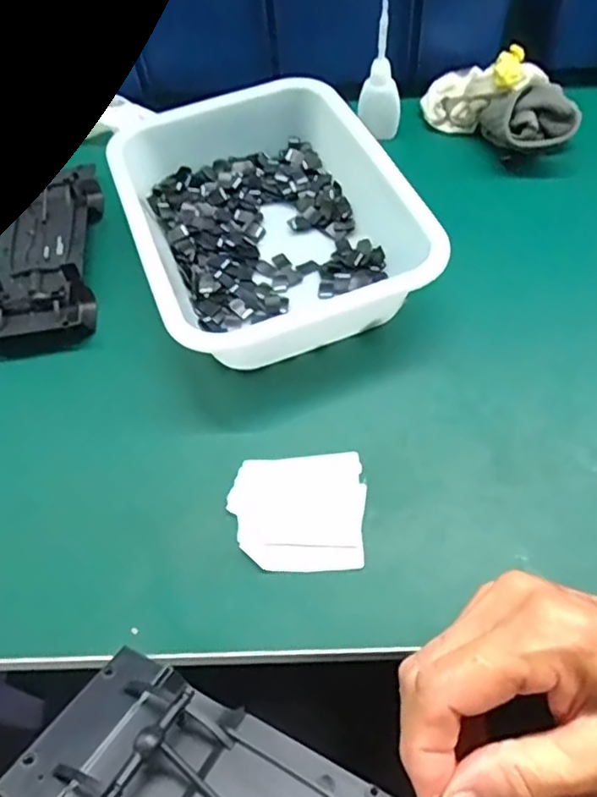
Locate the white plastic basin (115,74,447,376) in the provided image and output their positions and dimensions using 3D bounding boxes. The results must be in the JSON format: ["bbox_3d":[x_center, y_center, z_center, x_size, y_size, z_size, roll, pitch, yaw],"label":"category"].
[{"bbox_3d":[-0.025,-0.133,0.464,0.185,0.059,0.247,-19,57,-9],"label":"white plastic basin"}]

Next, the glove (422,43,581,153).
[{"bbox_3d":[0.174,-0.256,0.531,0.075,0.066,0.141,-40,52,-19],"label":"glove"}]

